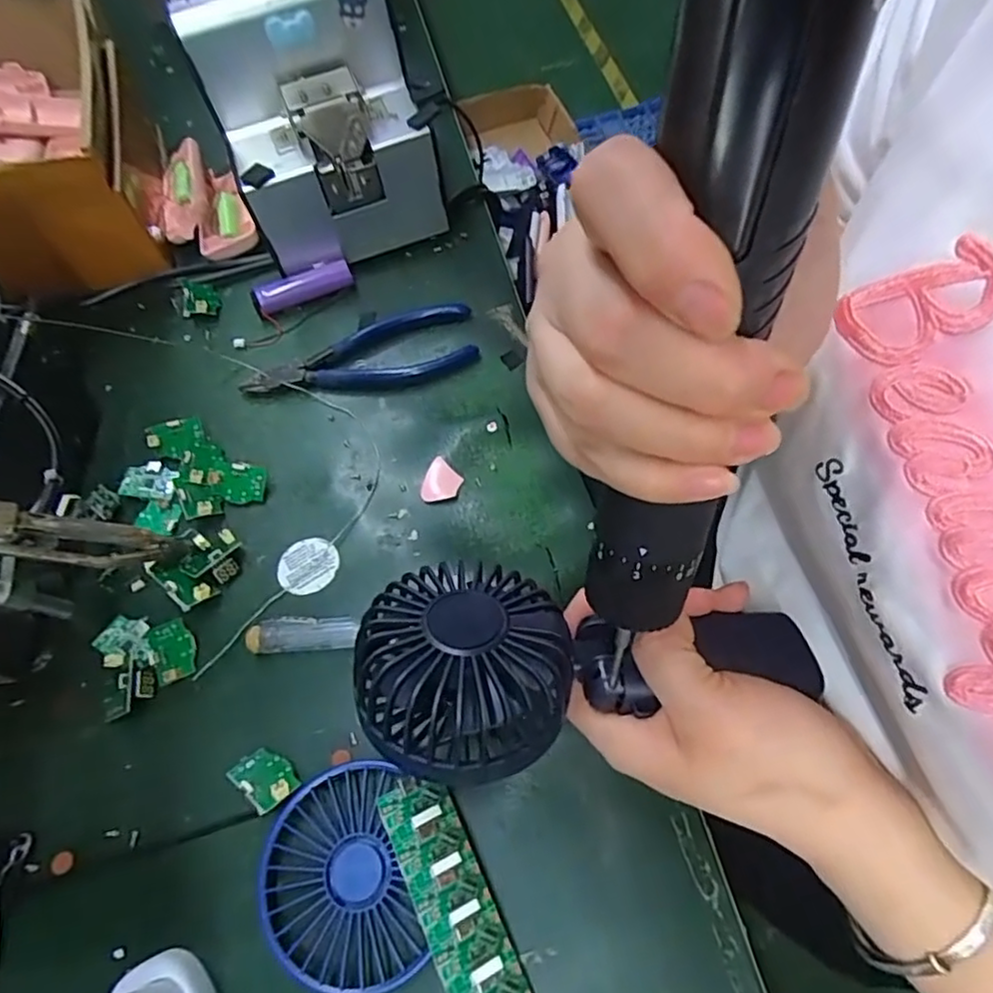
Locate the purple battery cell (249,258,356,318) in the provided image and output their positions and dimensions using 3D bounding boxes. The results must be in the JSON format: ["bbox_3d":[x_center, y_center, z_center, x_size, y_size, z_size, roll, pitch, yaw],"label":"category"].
[{"bbox_3d":[-0.136,-0.147,0.439,0.071,0.021,0.018,-24,63,-9],"label":"purple battery cell"}]

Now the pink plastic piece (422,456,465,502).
[{"bbox_3d":[-0.032,-0.008,0.365,0.019,0.009,0.026,26,67,16],"label":"pink plastic piece"}]

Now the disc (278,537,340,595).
[{"bbox_3d":[-0.105,0.038,0.347,0.033,0.004,0.032,-2,62,3],"label":"disc"}]

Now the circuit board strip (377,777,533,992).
[{"bbox_3d":[-0.009,0.184,0.254,0.031,0.004,0.135,-18,67,-26],"label":"circuit board strip"}]

